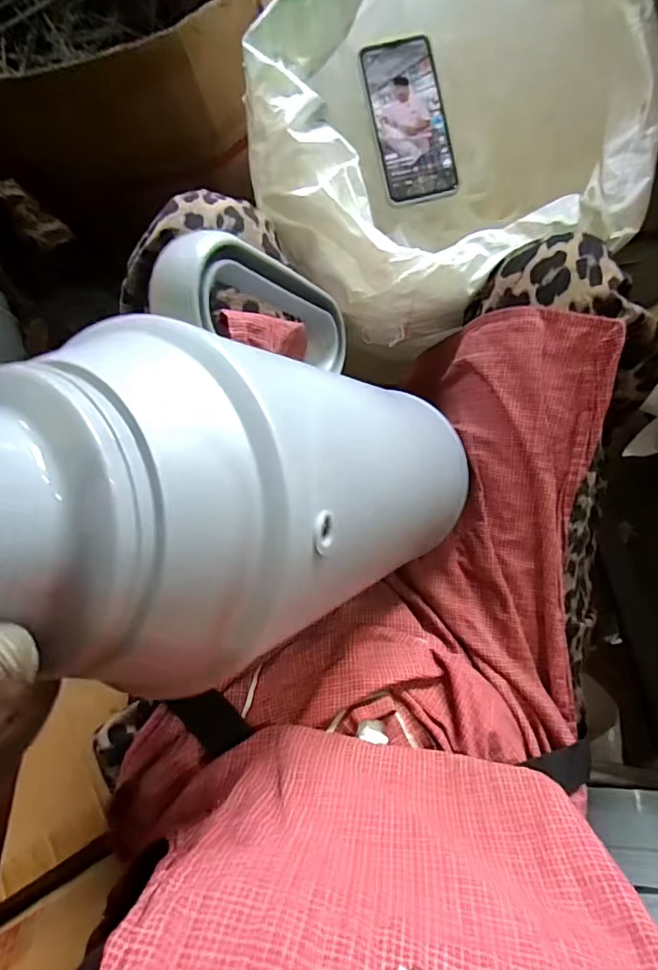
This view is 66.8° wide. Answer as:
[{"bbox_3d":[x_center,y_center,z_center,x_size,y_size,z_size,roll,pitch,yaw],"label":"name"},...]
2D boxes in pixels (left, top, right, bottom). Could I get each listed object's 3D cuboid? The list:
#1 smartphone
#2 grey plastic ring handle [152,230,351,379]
[{"bbox_3d":[0.081,-0.368,0.506,0.072,0.010,0.155,-12,92,3],"label":"smartphone"},{"bbox_3d":[-0.031,-0.091,0.269,0.029,0.152,0.042,-14,86,26],"label":"grey plastic ring handle"}]

